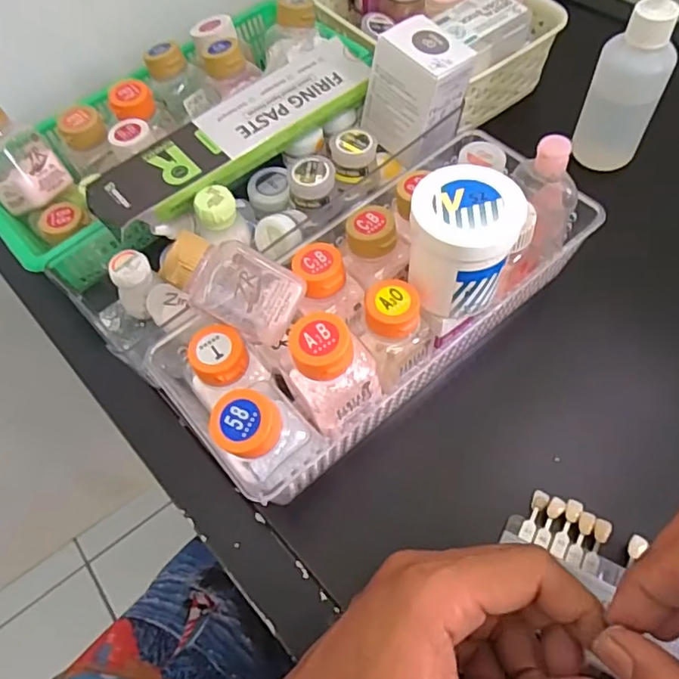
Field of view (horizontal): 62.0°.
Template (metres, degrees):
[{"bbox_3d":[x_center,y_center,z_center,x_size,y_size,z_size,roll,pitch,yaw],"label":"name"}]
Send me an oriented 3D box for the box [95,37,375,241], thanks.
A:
[{"bbox_3d":[-0.068,-0.136,0.383,0.206,0.029,0.049,-39,64,-18],"label":"box"}]

